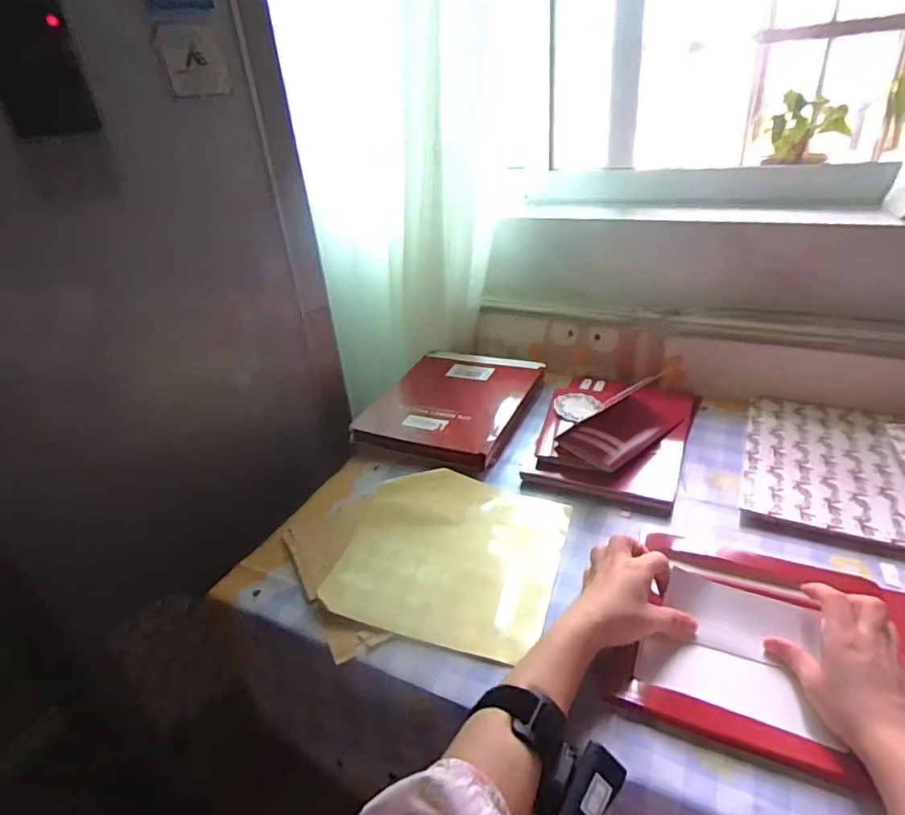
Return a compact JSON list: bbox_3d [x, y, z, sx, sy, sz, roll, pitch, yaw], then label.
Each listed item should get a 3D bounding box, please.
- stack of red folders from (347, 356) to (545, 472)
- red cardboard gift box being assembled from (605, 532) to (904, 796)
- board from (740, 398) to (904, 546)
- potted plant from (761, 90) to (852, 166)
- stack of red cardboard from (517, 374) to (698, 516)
[{"bbox_3d":[-0.003,-0.009,0.811,0.208,0.029,0.237,10,32,23],"label":"stack of red folders"},{"bbox_3d":[0.268,0.186,0.456,0.229,0.045,0.206,10,36,24],"label":"red cardboard gift box being assembled"},{"bbox_3d":[0.437,0.059,0.645,0.170,0.013,0.250,11,33,25],"label":"board"},{"bbox_3d":[0.598,-0.468,0.945,0.118,0.110,0.117,8,32,20],"label":"potted plant"},{"bbox_3d":[0.216,0.009,0.730,0.181,0.051,0.286,11,33,25],"label":"stack of red cardboard"}]

